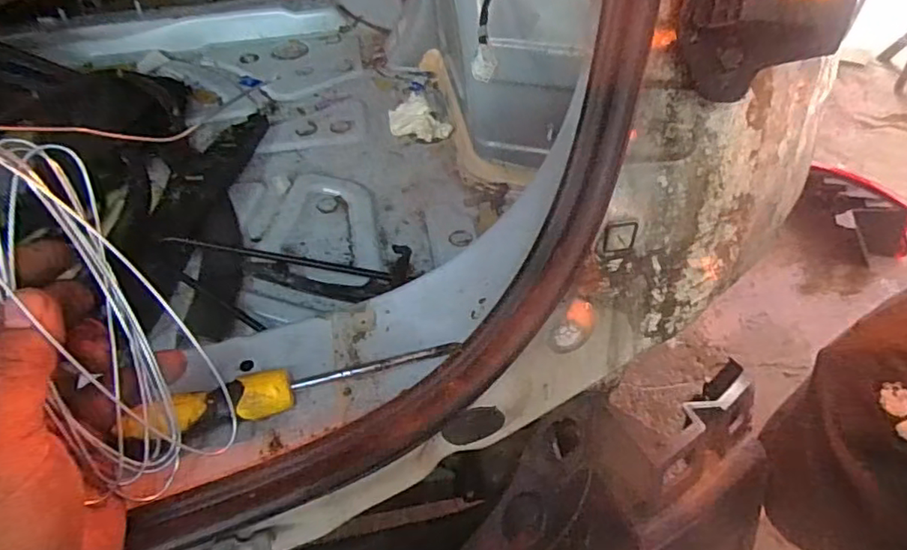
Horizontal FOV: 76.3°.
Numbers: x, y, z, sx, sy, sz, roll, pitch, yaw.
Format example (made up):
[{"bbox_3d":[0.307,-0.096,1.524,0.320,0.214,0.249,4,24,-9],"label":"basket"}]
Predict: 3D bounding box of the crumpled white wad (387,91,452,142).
[{"bbox_3d":[-0.051,-0.225,0.836,0.068,0.037,0.079,-35,54,-25],"label":"crumpled white wad"}]

